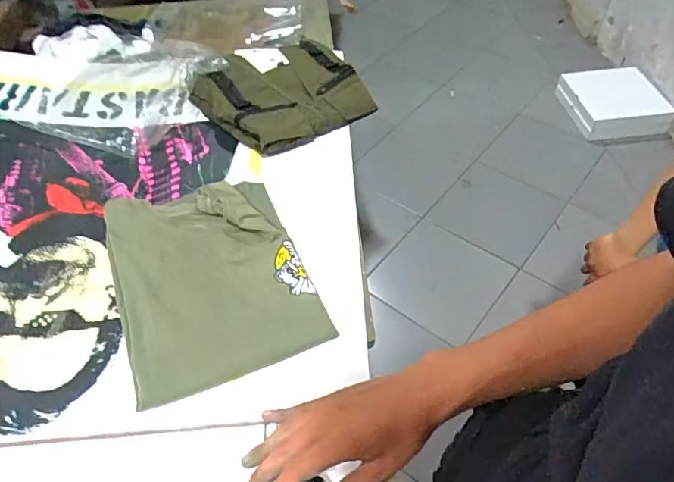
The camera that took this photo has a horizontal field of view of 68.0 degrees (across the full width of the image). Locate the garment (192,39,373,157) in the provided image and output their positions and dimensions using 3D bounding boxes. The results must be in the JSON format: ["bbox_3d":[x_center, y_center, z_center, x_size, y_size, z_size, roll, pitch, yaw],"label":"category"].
[{"bbox_3d":[-0.094,-0.252,0.855,0.257,0.056,0.258,-27,54,-18],"label":"garment"}]

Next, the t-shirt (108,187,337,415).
[{"bbox_3d":[-0.158,0.029,0.611,0.221,0.031,0.285,-18,56,-15],"label":"t-shirt"}]

